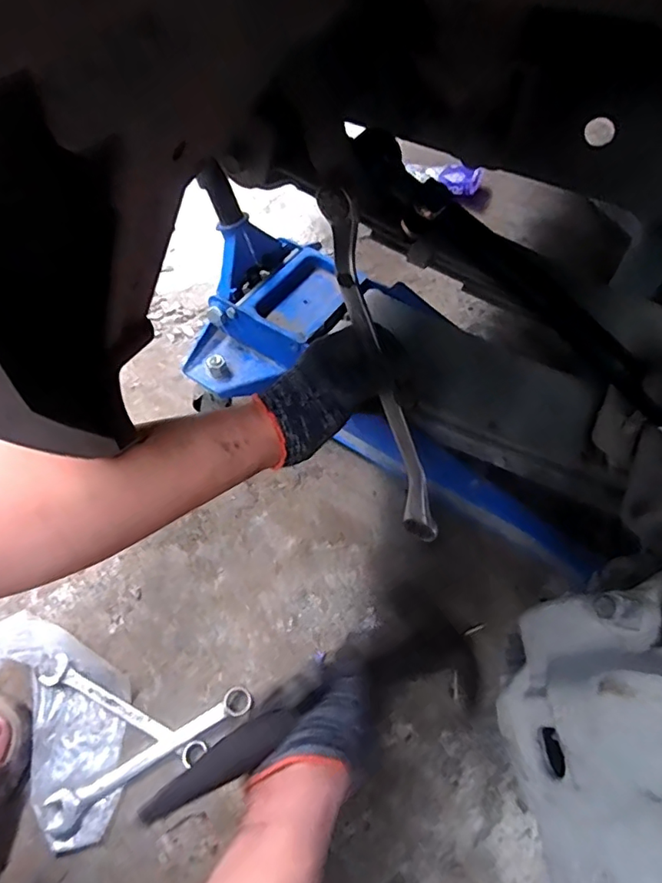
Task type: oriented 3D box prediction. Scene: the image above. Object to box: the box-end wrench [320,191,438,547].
[{"bbox_3d":[0.048,-0.042,0.447,0.027,0.321,0.028,-31,30,-18],"label":"box-end wrench"}]

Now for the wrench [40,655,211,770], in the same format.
[{"bbox_3d":[-0.232,0.301,0.591,0.201,0.012,0.032,25,62,12],"label":"wrench"}]

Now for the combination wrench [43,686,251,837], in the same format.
[{"bbox_3d":[-0.197,0.337,0.574,0.215,0.007,0.036,-28,64,-17],"label":"combination wrench"}]

